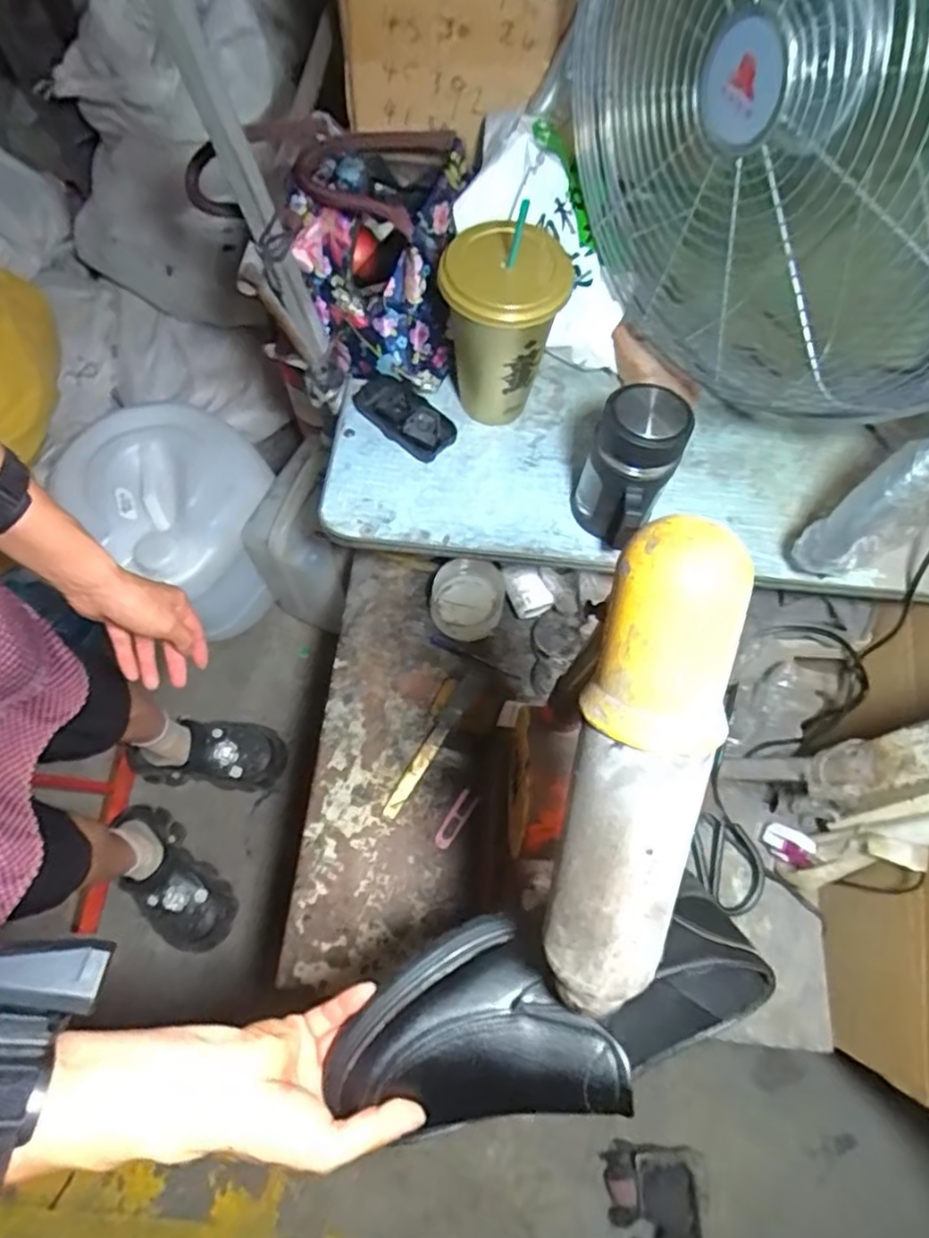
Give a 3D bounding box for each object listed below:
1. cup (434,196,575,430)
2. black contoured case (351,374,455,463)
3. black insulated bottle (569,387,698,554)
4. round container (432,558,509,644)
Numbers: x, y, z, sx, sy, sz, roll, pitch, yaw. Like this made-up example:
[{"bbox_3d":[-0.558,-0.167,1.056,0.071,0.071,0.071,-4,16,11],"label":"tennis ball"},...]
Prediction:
[{"bbox_3d":[0.033,-0.277,0.643,0.110,0.177,0.107,-7,68,-4],"label":"cup"},{"bbox_3d":[-0.063,-0.212,0.688,0.119,0.024,0.052,42,73,15],"label":"black contoured case"},{"bbox_3d":[0.145,-0.131,0.597,0.076,0.152,0.095,30,70,11],"label":"black insulated bottle"},{"bbox_3d":[0.006,-0.022,0.793,0.088,0.058,0.087,0,68,-1],"label":"round container"}]

